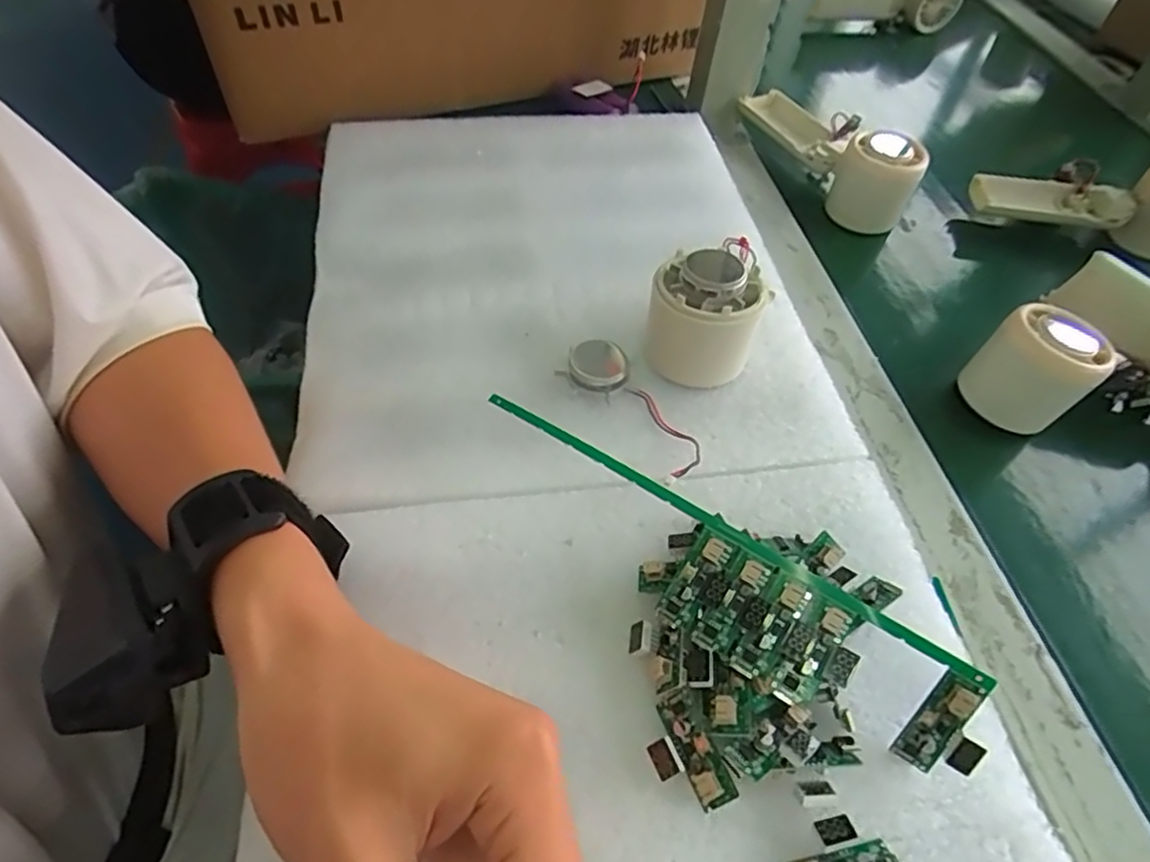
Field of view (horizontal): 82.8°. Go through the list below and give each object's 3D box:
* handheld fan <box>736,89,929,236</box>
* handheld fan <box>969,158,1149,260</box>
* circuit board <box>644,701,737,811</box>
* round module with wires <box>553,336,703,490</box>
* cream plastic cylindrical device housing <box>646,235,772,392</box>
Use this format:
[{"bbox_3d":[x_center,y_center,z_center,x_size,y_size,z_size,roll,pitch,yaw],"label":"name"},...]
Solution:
[{"bbox_3d":[0.197,-0.224,0.500,0.052,0.051,0.164,-17,60,-17],"label":"handheld fan"},{"bbox_3d":[0.382,-0.168,0.487,0.153,0.052,0.054,18,56,26],"label":"handheld fan"},{"bbox_3d":[0.038,0.114,0.227,0.020,0.010,0.036,-21,61,-19],"label":"circuit board"},{"bbox_3d":[0.027,-0.014,0.317,0.034,0.019,0.097,-28,64,-22],"label":"round module with wires"},{"bbox_3d":[0.064,-0.058,0.324,0.052,0.060,0.048,3,56,-5],"label":"cream plastic cylindrical device housing"}]

